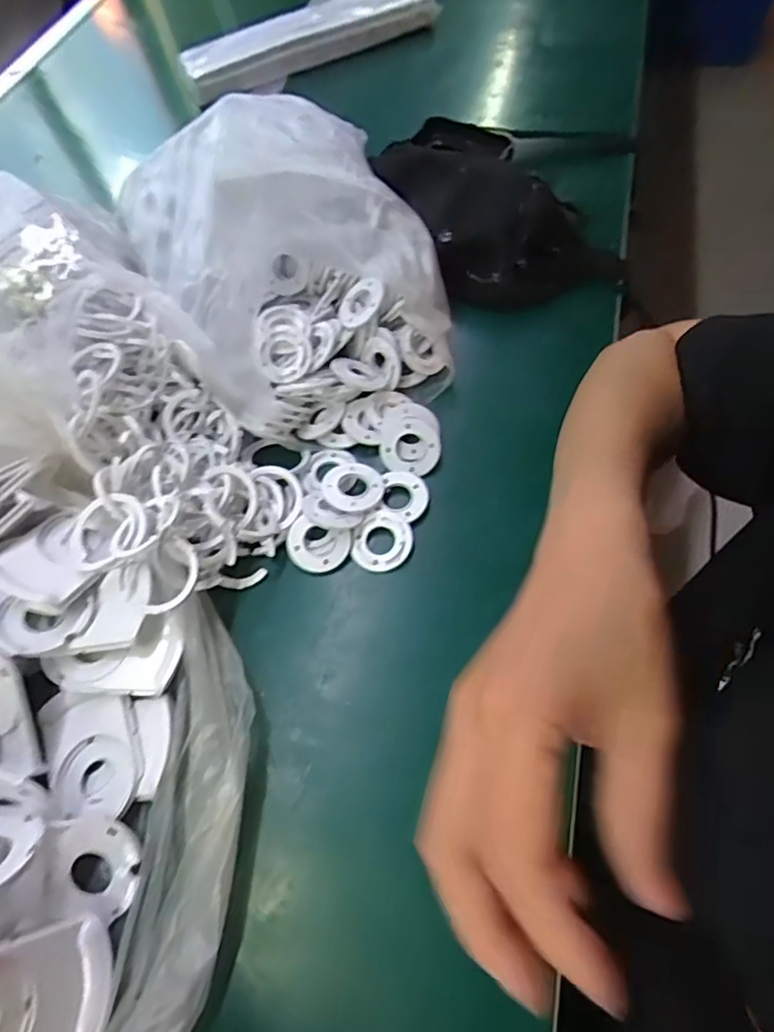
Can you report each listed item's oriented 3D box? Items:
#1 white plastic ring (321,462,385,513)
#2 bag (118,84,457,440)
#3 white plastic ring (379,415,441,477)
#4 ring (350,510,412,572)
[{"bbox_3d":[-0.025,-0.021,0.401,0.045,0.010,0.041,2,61,9],"label":"white plastic ring"},{"bbox_3d":[-0.090,-0.233,0.457,0.206,0.100,0.339,-28,61,-8],"label":"bag"},{"bbox_3d":[0.017,-0.053,0.416,0.047,0.008,0.042,22,90,11],"label":"white plastic ring"},{"bbox_3d":[-0.003,0.016,0.389,0.040,0.004,0.044,-3,61,6],"label":"ring"}]

